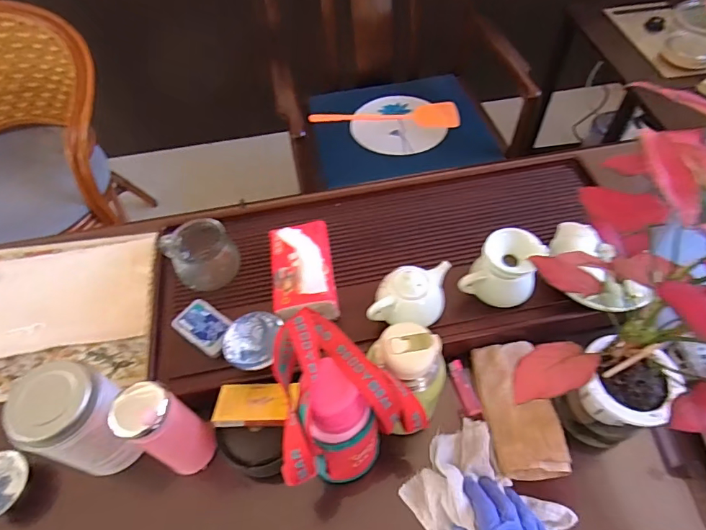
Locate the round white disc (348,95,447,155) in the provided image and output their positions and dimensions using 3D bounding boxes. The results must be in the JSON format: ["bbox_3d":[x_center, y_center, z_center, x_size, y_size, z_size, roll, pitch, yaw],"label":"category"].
[{"bbox_3d":[0.126,-0.427,1.383,0.256,0.012,0.269,-17,56,-9],"label":"round white disc"}]

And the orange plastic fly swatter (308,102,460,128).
[{"bbox_3d":[0.100,-0.469,1.411,0.452,0.017,0.113,3,55,5],"label":"orange plastic fly swatter"}]

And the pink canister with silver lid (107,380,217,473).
[{"bbox_3d":[-0.217,0.195,0.535,0.063,0.171,0.060,-1,55,2],"label":"pink canister with silver lid"}]

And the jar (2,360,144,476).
[{"bbox_3d":[-0.320,0.185,0.539,0.092,0.140,0.093,-1,55,2],"label":"jar"}]

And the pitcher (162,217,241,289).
[{"bbox_3d":[-0.225,-0.016,0.679,0.087,0.090,0.088,-1,55,2],"label":"pitcher"}]

